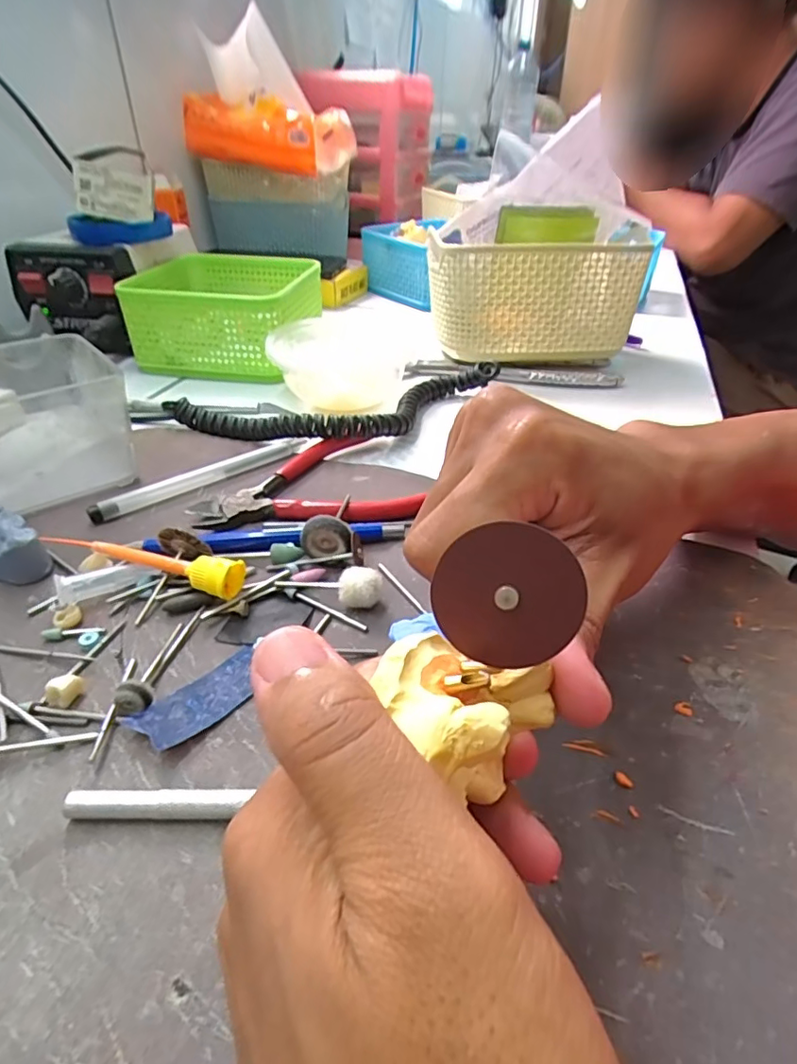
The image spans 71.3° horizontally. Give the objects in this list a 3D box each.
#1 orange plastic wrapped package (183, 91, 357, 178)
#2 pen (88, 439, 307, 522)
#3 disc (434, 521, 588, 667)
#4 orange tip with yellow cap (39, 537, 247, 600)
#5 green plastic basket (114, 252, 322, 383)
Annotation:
[{"bbox_3d":[-0.139,-0.435,0.606,0.168,0.061,0.095,17,40,19],"label":"orange plastic wrapped package"},{"bbox_3d":[-0.107,-0.032,0.311,0.124,0.007,0.008,-26,46,-32],"label":"pen"},{"bbox_3d":[0.023,0.014,0.119,0.030,0.030,0.004,13,12,8],"label":"disc"},{"bbox_3d":[-0.111,0.014,0.239,0.090,0.019,0.014,9,38,9],"label":"orange tip with yellow cap"},{"bbox_3d":[-0.137,-0.183,0.462,0.123,0.062,0.125,6,38,5],"label":"green plastic basket"}]

